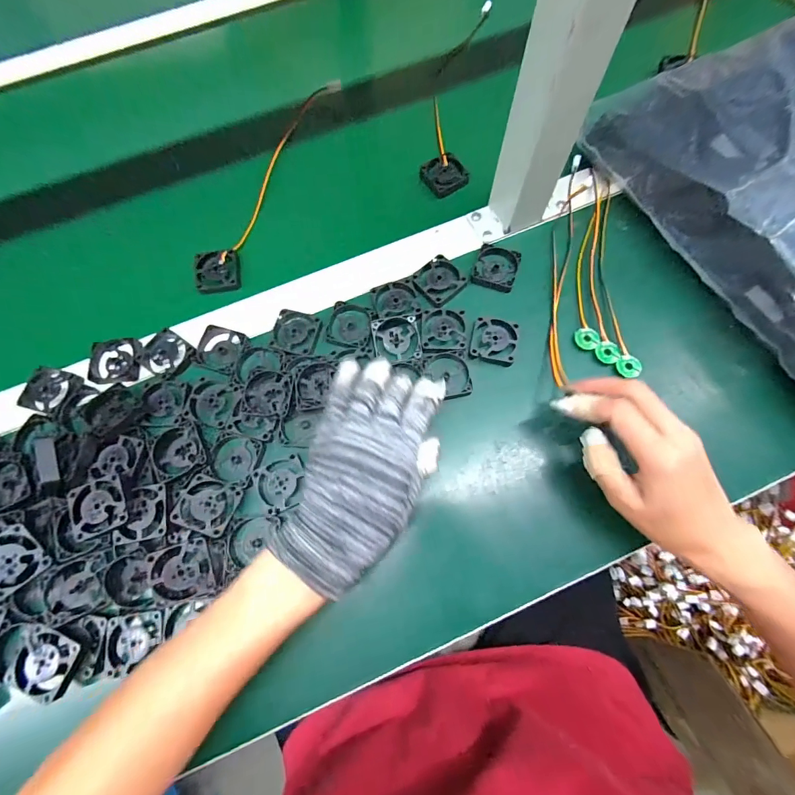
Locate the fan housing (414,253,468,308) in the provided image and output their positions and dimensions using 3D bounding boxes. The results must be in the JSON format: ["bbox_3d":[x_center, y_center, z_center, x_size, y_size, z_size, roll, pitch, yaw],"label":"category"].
[{"bbox_3d":[0.039,-0.109,0.368,0.044,0.006,0.039,-44,76,-11],"label":"fan housing"}]

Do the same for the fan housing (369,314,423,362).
[{"bbox_3d":[-0.001,-0.052,0.351,0.039,0.010,0.040,-10,91,-1],"label":"fan housing"}]

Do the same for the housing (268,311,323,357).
[{"bbox_3d":[-0.092,-0.059,0.355,0.041,0.004,0.041,12,73,5],"label":"housing"}]

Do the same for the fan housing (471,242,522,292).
[{"bbox_3d":[0.094,-0.123,0.371,0.039,0.008,0.044,21,74,8],"label":"fan housing"}]

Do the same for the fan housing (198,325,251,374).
[{"bbox_3d":[-0.160,-0.043,0.356,0.042,0.005,0.040,17,74,7],"label":"fan housing"}]

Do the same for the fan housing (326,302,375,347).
[{"bbox_3d":[-0.042,-0.066,0.359,0.042,0.005,0.038,14,74,6],"label":"fan housing"}]

